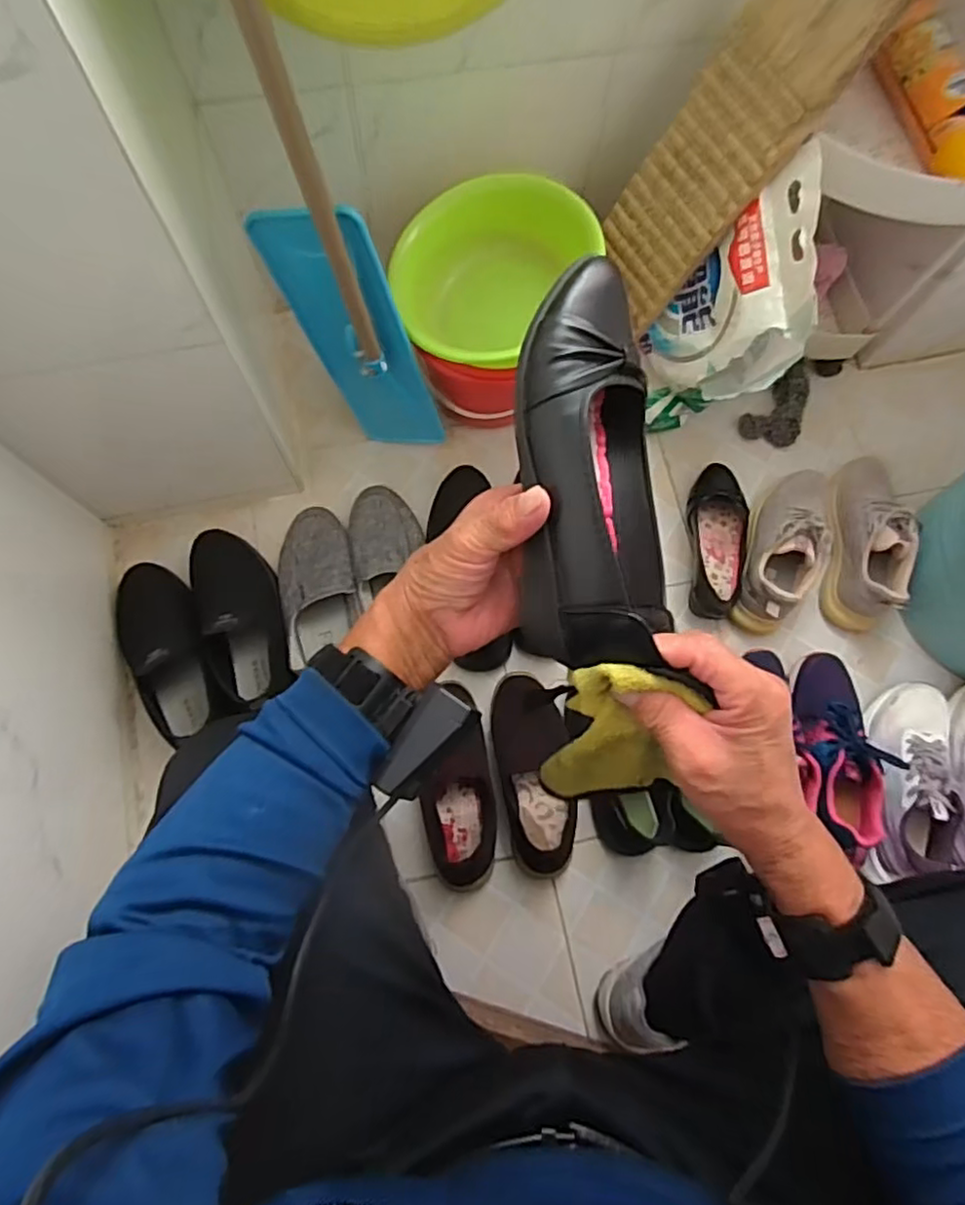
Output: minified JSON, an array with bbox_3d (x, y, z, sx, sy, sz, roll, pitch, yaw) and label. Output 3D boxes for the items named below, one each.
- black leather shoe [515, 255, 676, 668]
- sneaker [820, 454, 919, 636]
[{"bbox_3d":[0.062,-0.073,0.379,0.085,0.061,0.218,-2,90,-2],"label":"black leather shoe"},{"bbox_3d":[0.529,-0.094,0.900,0.079,0.102,0.246,10,74,1],"label":"sneaker"}]

